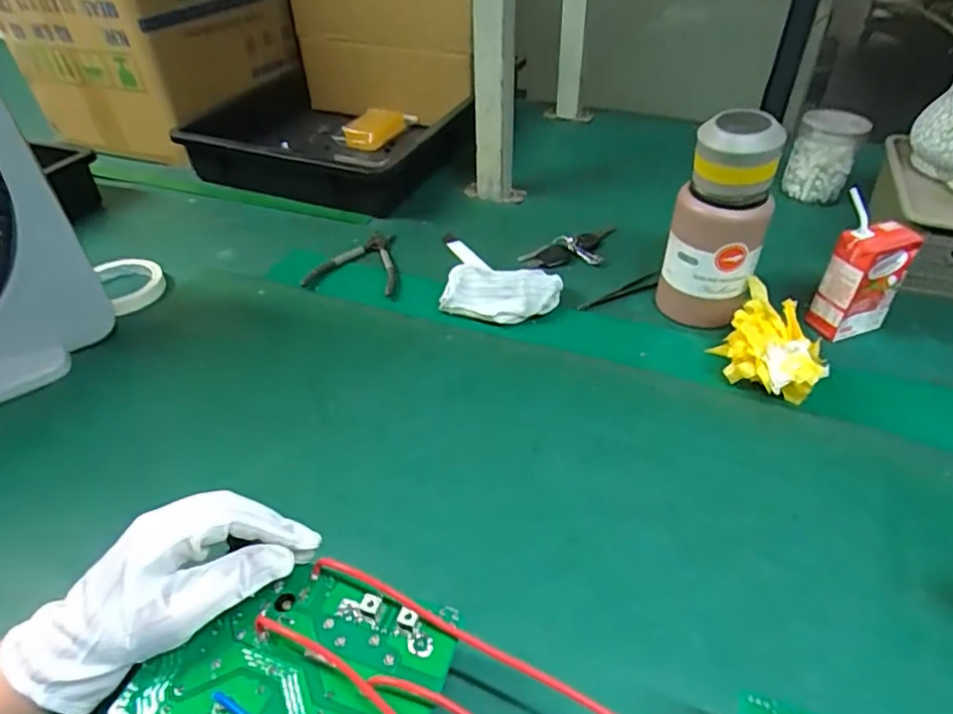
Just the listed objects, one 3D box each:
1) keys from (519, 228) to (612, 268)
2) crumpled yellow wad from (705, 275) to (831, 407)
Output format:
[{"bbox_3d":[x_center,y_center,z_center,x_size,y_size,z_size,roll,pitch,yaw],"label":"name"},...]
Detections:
[{"bbox_3d":[0.117,-0.133,0.736,0.135,0.018,0.053,-12,43,-11],"label":"keys"},{"bbox_3d":[0.280,-0.010,0.558,0.095,0.058,0.096,26,48,27],"label":"crumpled yellow wad"}]

